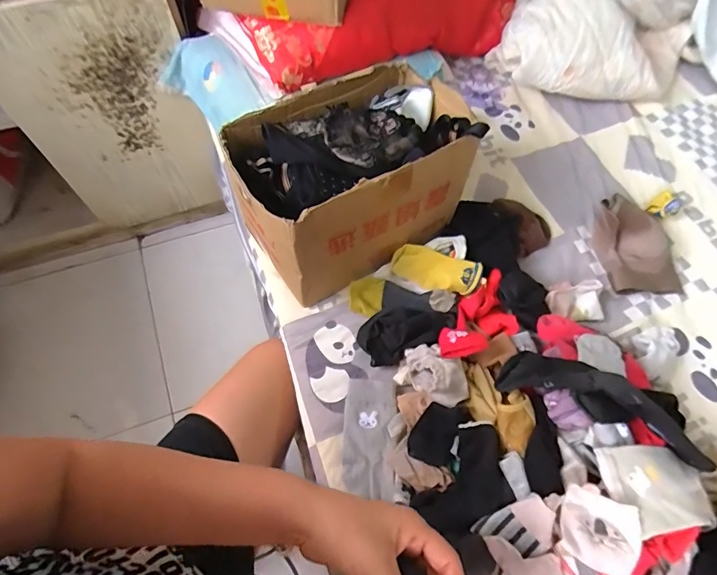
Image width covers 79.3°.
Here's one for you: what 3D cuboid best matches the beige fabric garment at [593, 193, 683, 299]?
[{"bbox_3d":[0.471,-0.074,0.748,0.134,0.051,0.180,-8,62,-6],"label":"beige fabric garment"}]

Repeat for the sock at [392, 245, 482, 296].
[{"bbox_3d":[0.119,-0.026,0.670,0.132,0.029,0.061,17,61,23],"label":"sock"}]

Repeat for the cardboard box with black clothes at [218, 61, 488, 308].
[{"bbox_3d":[-0.007,-0.158,0.651,0.324,0.218,0.191,-28,66,-16],"label":"cardboard box with black clothes"}]

